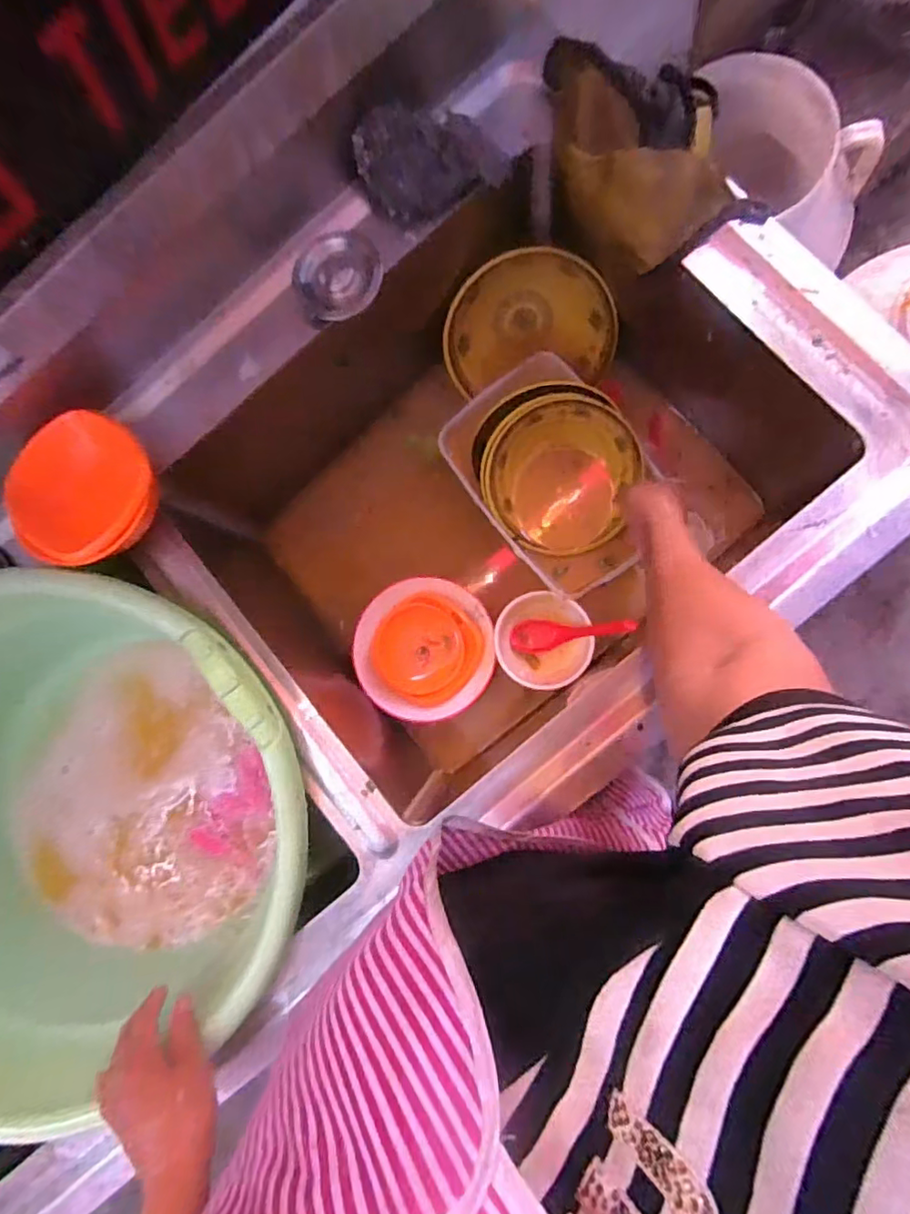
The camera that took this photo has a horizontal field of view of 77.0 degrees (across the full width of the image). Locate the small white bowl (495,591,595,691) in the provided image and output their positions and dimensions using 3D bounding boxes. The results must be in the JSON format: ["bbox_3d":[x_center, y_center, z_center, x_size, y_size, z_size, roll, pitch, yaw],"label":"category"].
[{"bbox_3d":[0.107,0.040,0.688,0.108,0.059,0.110,-1,86,9],"label":"small white bowl"}]

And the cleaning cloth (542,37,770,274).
[{"bbox_3d":[0.154,-0.405,0.500,0.127,0.065,0.210,-28,82,7],"label":"cleaning cloth"}]

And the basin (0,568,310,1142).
[{"bbox_3d":[-0.369,0.210,0.555,0.492,0.223,0.420,-30,82,6],"label":"basin"}]

